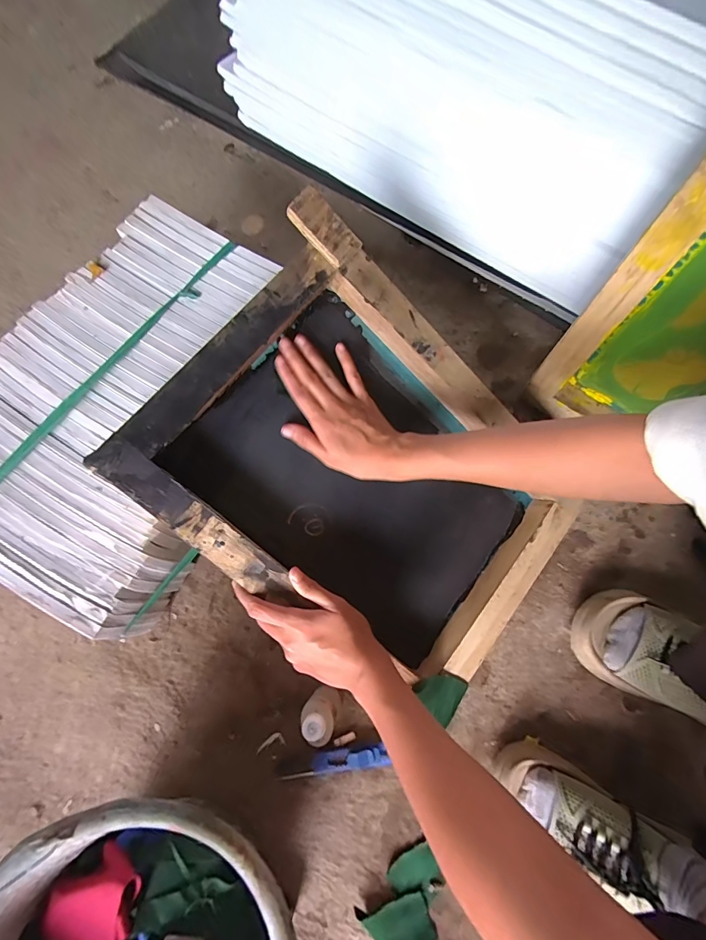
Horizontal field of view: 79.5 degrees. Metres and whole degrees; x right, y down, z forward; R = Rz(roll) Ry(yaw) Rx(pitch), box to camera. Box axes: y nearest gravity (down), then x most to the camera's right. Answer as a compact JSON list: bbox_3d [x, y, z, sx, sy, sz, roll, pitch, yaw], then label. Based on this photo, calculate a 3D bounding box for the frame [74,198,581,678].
[{"bbox_3d":[0.023,0.008,0.436,0.409,0.055,0.300,41,80,-15],"label":"frame"}]

